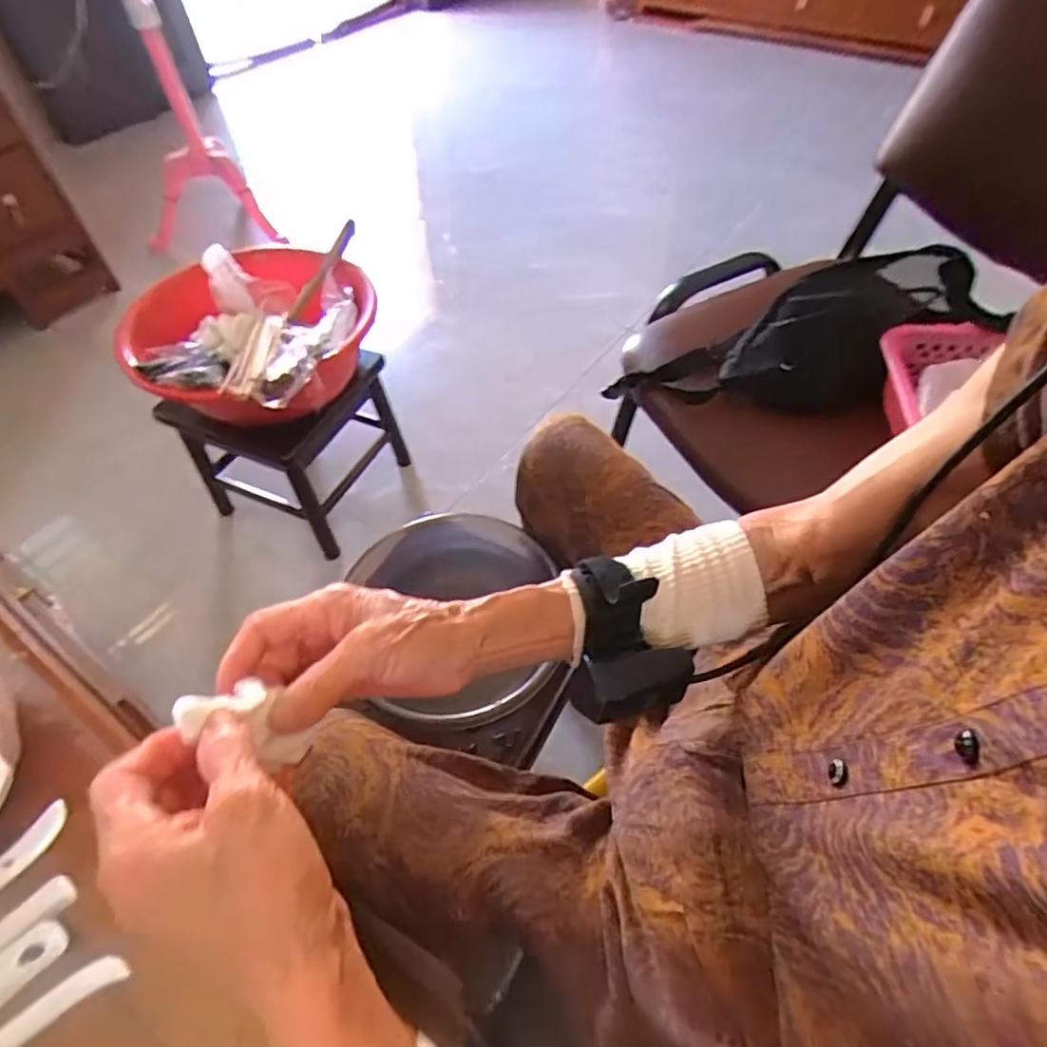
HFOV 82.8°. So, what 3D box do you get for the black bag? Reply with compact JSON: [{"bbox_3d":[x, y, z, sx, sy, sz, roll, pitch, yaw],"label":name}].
[{"bbox_3d":[0.280,-0.183,0.635,0.360,0.124,0.072,-15,53,15],"label":"black bag"}]

